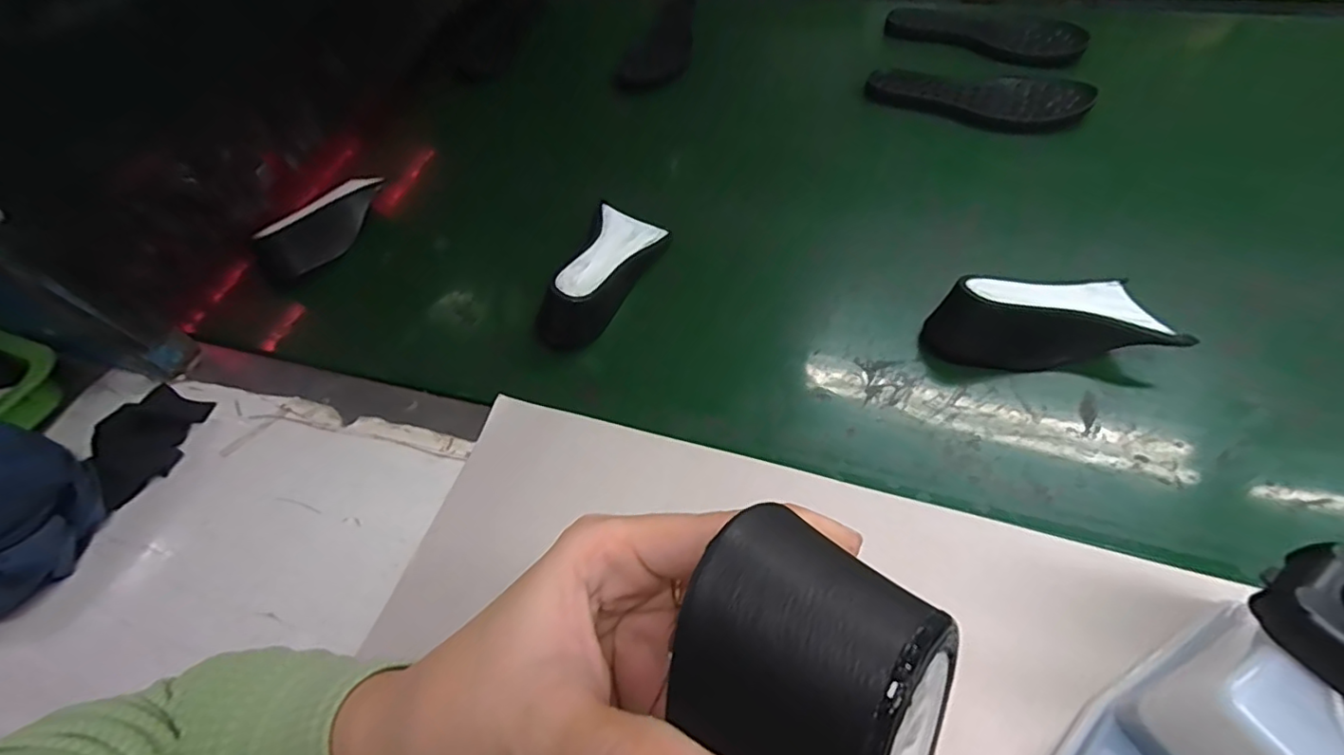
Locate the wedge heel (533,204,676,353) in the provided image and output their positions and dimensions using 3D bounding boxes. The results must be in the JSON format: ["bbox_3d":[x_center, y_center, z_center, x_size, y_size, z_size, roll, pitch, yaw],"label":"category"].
[{"bbox_3d":[-0.062,-0.097,0.540,0.066,0.061,0.154,17,59,16],"label":"wedge heel"}]

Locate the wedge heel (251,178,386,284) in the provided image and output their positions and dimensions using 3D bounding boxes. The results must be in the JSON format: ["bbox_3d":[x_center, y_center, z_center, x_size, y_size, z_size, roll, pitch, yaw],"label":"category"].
[{"bbox_3d":[-0.390,-0.171,0.647,0.056,0.044,0.159,23,61,20],"label":"wedge heel"}]

